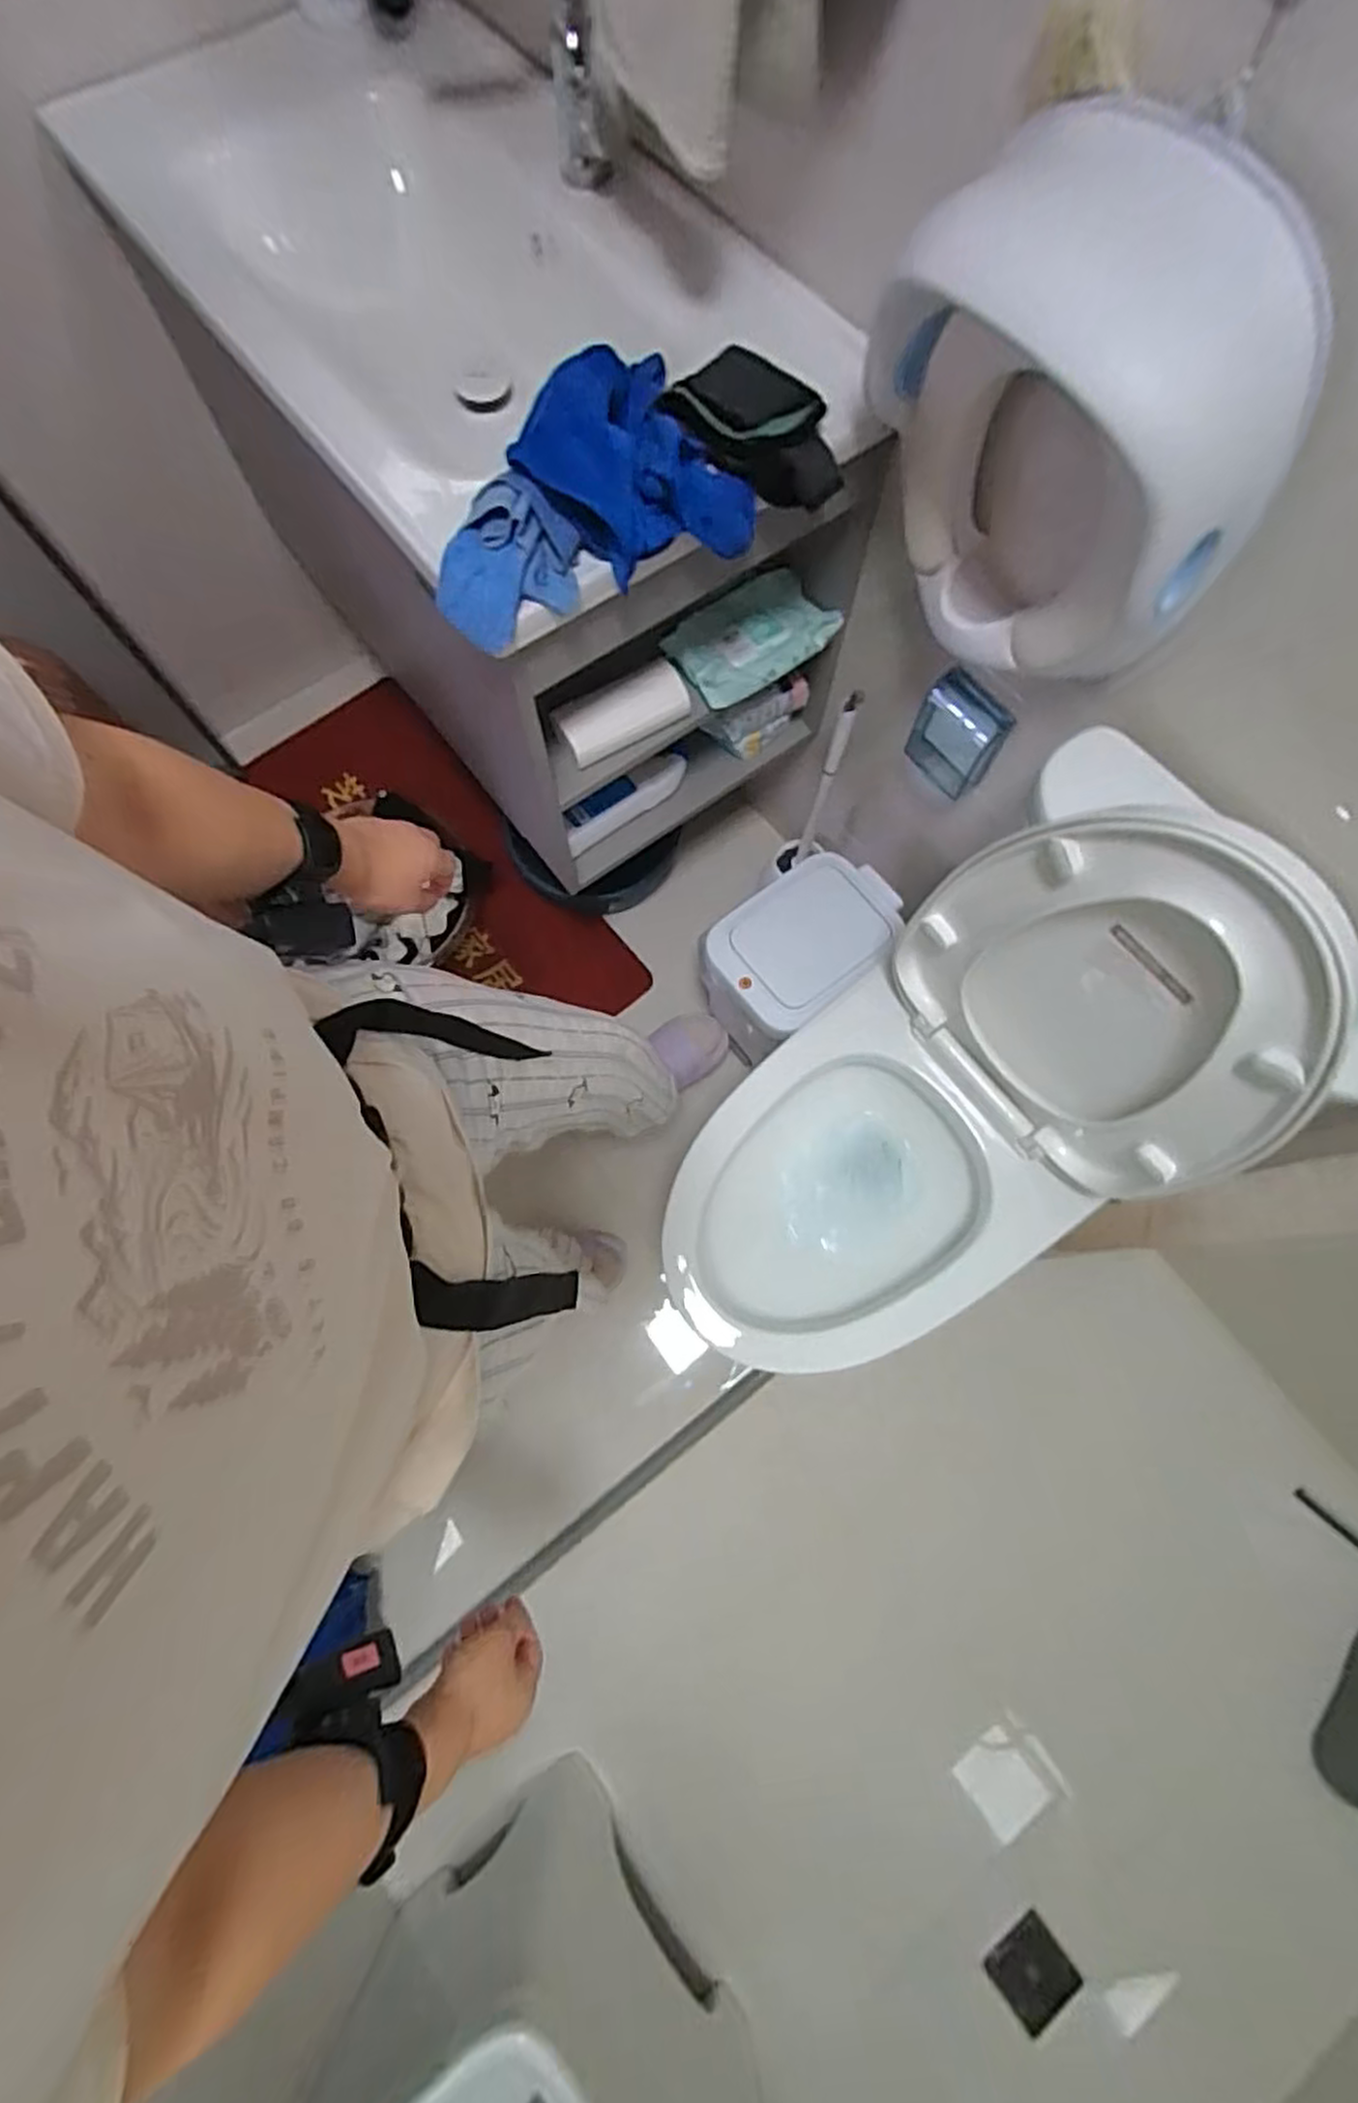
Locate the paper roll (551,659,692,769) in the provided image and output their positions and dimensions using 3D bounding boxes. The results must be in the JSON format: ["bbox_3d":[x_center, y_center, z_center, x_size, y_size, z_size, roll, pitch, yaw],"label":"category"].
[{"bbox_3d":[-0.066,-0.402,0.906,0.157,0.051,0.052,-28,76,-9],"label":"paper roll"}]

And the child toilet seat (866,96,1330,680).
[{"bbox_3d":[0.291,-0.469,0.591,0.312,0.336,0.111,43,77,11],"label":"child toilet seat"}]

